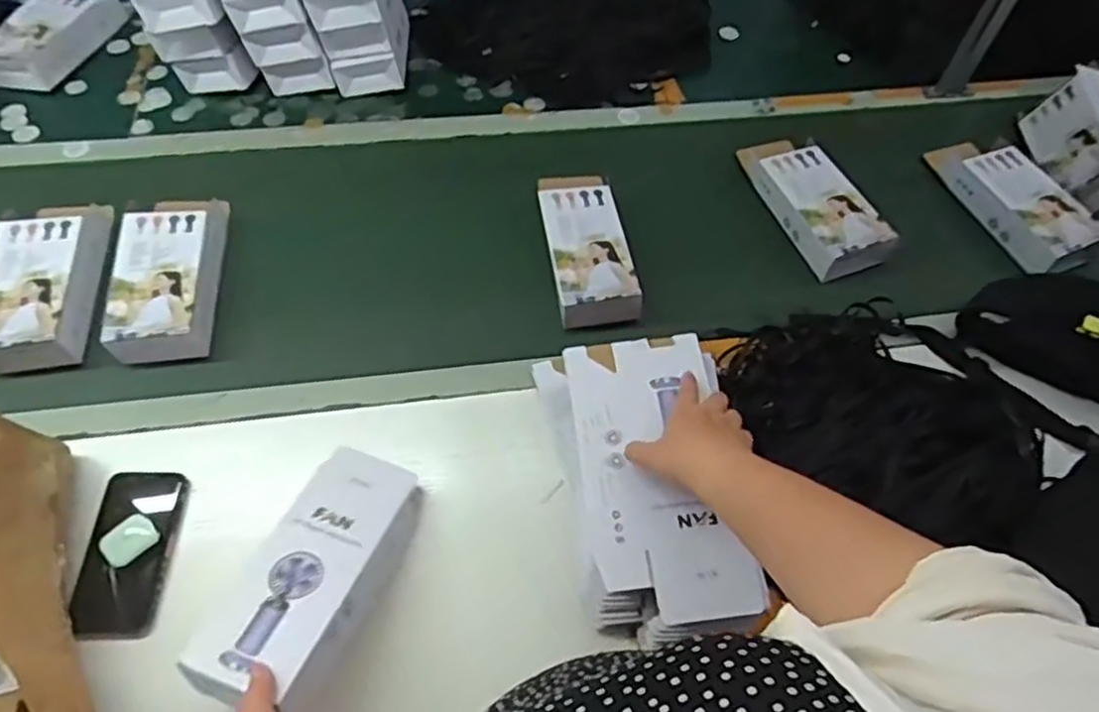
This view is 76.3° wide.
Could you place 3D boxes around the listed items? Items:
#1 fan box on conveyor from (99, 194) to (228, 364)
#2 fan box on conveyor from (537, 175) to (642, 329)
[{"bbox_3d":[-0.465,-0.108,0.860,0.106,0.055,0.239,-4,59,-3],"label":"fan box on conveyor"},{"bbox_3d":[0.049,-0.139,0.900,0.097,0.043,0.216,-9,59,-5],"label":"fan box on conveyor"}]

